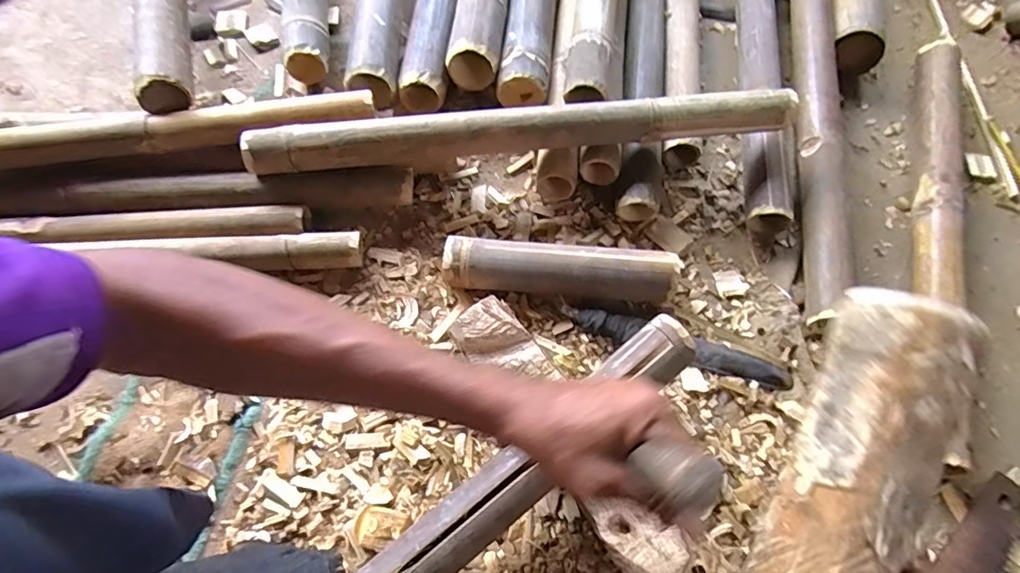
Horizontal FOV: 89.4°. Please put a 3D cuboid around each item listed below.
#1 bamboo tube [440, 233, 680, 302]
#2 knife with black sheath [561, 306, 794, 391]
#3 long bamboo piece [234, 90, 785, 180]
[{"bbox_3d":[0.059,-0.017,0.614,0.271,0.058,0.056,4,66,-1],"label":"bamboo tube"},{"bbox_3d":[0.196,0.066,0.602,0.269,0.023,0.035,16,66,5],"label":"knife with black sheath"},{"bbox_3d":[0.019,-0.191,0.622,0.659,0.055,0.051,-5,66,-5],"label":"long bamboo piece"}]

